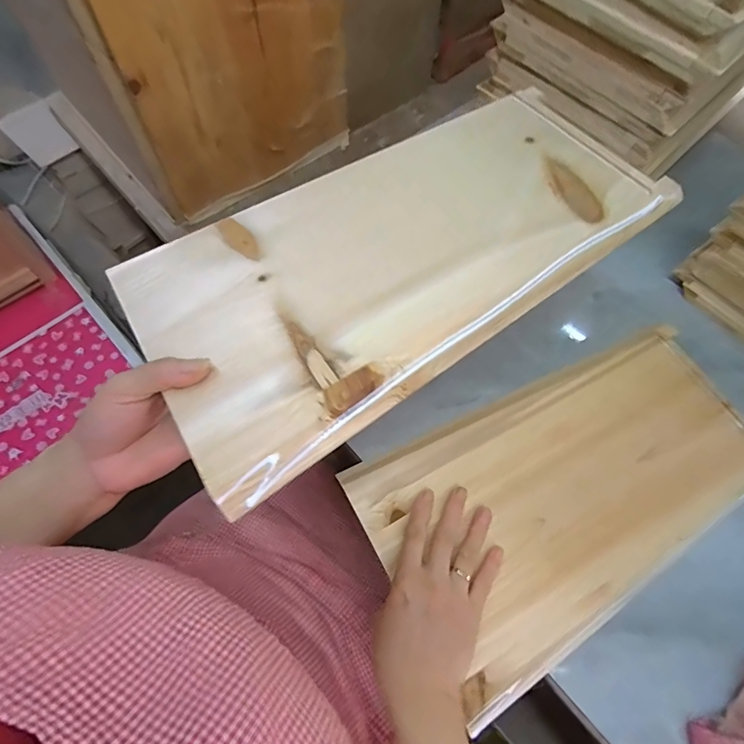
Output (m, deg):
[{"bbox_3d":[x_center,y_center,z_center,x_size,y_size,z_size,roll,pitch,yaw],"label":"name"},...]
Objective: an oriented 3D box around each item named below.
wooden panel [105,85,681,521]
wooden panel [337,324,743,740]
[{"bbox_3d":[0.025,-0.105,0.367,0.429,0.025,0.218,-31,70,-14],"label":"wooden panel"},{"bbox_3d":[0.211,0.112,0.463,0.419,0.016,0.235,-28,69,-13],"label":"wooden panel"}]

